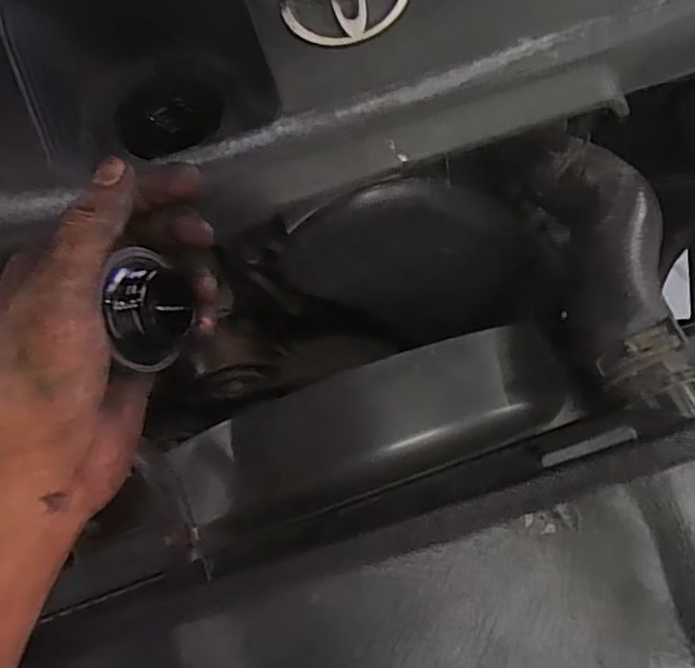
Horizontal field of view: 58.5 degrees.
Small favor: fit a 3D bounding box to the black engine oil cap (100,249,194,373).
[{"bbox_3d":[-0.094,-0.010,0.275,0.024,0.050,0.047,1,71,27],"label":"black engine oil cap"}]

